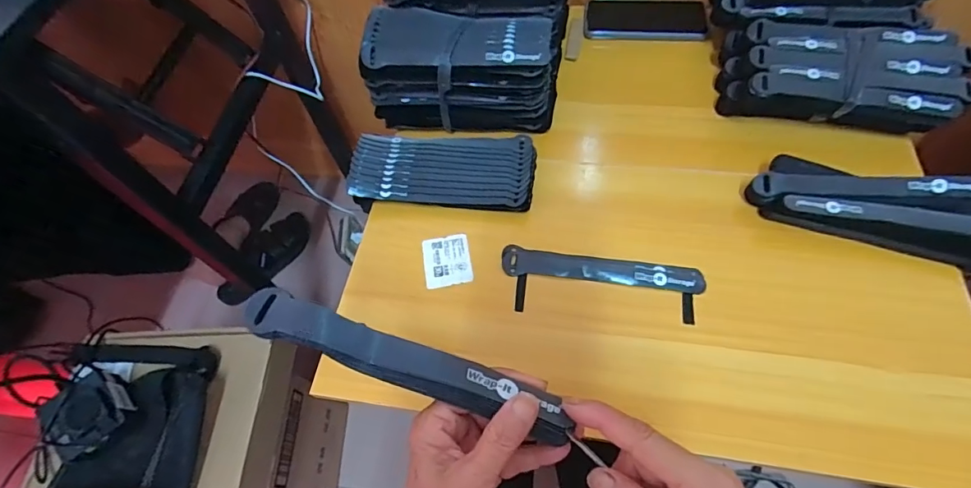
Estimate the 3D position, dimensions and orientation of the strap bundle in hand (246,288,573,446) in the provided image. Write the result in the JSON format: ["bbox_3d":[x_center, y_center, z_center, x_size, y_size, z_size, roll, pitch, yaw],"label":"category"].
[{"bbox_3d":[-0.042,0.066,0.256,0.187,0.016,0.027,20,64,0],"label":"strap bundle in hand"}]

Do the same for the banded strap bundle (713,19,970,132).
[{"bbox_3d":[0.388,-0.188,0.513,0.215,0.069,0.128,6,62,7],"label":"banded strap bundle"}]

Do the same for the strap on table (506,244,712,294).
[{"bbox_3d":[0.116,0.027,0.468,0.196,0.008,0.031,9,62,8],"label":"strap on table"}]

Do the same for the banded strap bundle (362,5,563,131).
[{"bbox_3d":[-0.024,-0.201,0.532,0.212,0.093,0.097,5,62,7],"label":"banded strap bundle"}]

